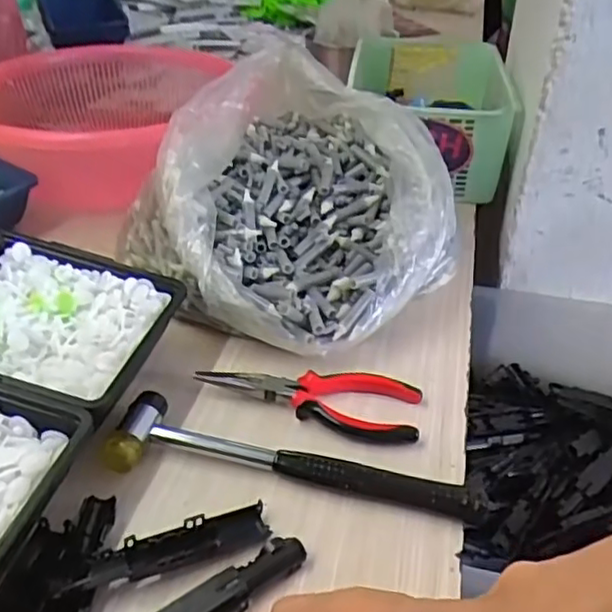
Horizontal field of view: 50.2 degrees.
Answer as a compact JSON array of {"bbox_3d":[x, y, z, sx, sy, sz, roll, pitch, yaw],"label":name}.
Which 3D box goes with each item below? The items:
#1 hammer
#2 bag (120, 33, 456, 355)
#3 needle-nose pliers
[{"bbox_3d":[-0.009,0.099,0.414,0.235,0.022,0.049,9,35,10],"label":"hammer"},{"bbox_3d":[-0.008,-0.096,0.567,0.253,0.148,0.249,27,42,32],"label":"bag"},{"bbox_3d":[0.001,0.066,0.465,0.157,0.016,0.055,5,35,5],"label":"needle-nose pliers"}]

